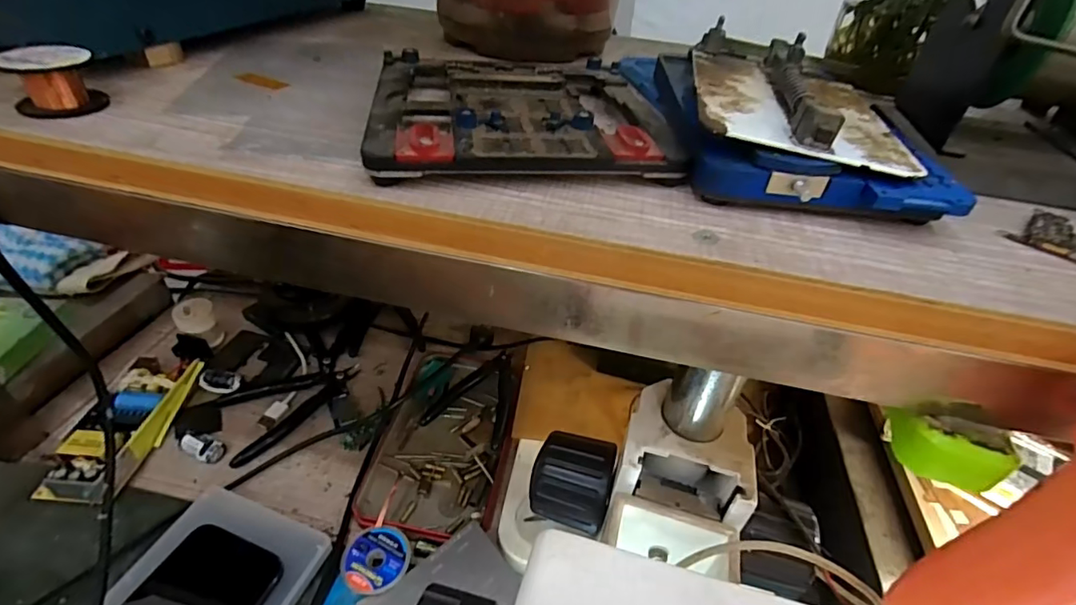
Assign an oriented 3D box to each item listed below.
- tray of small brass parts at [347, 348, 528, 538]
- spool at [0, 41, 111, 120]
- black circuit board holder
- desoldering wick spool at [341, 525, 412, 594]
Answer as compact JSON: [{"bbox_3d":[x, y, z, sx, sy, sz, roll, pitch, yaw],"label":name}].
[{"bbox_3d":[-0.077,0.110,0.446,0.107,0.020,0.184,8,39,4],"label":"tray of small brass parts"},{"bbox_3d":[-0.195,-0.091,0.203,0.029,0.023,0.033,-29,50,-35],"label":"spool"},{"bbox_3d":[-0.009,-0.085,0.221,0.117,0.016,0.119,-2,40,-8],"label":"black circuit board holder"},{"bbox_3d":[-0.114,0.184,0.360,0.045,0.014,0.044,3,39,-2],"label":"desoldering wick spool"}]

